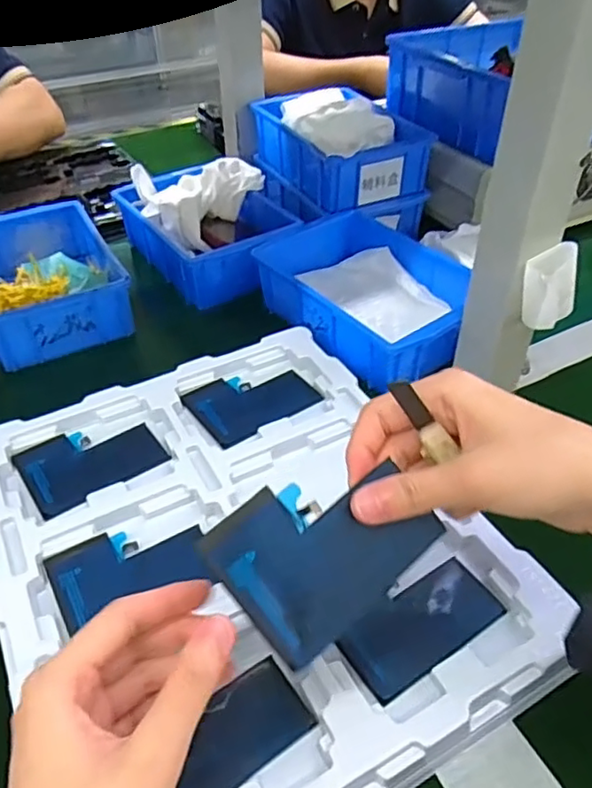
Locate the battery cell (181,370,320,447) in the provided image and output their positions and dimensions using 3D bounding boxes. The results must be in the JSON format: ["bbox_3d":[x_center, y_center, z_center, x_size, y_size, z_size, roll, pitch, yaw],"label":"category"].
[{"bbox_3d":[-0.035,0.004,0.477,0.091,0.008,0.070,-26,48,-26],"label":"battery cell"}]

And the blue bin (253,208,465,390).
[{"bbox_3d":[0.069,-0.097,0.581,0.137,0.058,0.202,-27,49,-27],"label":"blue bin"}]

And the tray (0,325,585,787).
[{"bbox_3d":[-0.036,0.088,0.385,0.279,0.035,0.328,-20,46,-21],"label":"tray"}]

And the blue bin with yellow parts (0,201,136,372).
[{"bbox_3d":[-0.260,-0.119,0.623,0.136,0.055,0.198,-20,46,-21],"label":"blue bin with yellow parts"}]

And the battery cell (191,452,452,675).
[{"bbox_3d":[0.012,0.063,0.261,0.085,0.004,0.066,-37,89,-16],"label":"battery cell"}]

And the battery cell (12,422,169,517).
[{"bbox_3d":[-0.144,0.045,0.433,0.090,0.005,0.068,-27,48,-27],"label":"battery cell"}]

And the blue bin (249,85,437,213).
[{"bbox_3d":[0.044,-0.276,0.706,0.123,0.088,0.187,-18,45,-19],"label":"blue bin"}]

